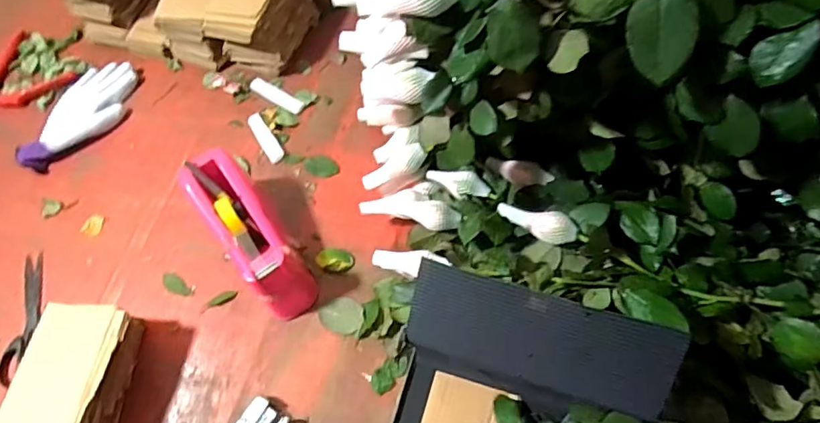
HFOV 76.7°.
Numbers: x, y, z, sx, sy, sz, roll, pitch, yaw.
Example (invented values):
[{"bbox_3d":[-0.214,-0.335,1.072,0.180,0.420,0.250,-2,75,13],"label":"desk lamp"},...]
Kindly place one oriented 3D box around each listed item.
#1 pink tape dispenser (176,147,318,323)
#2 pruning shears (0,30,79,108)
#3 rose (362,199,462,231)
[{"bbox_3d":[-0.190,0.031,0.624,0.071,0.102,0.206,-33,66,-12],"label":"pink tape dispenser"},{"bbox_3d":[-0.624,-0.194,0.805,0.146,0.014,0.156,35,71,19],"label":"pruning shears"},{"bbox_3d":[-0.001,0.002,0.600,0.118,0.029,0.032,4,65,6],"label":"rose"}]

